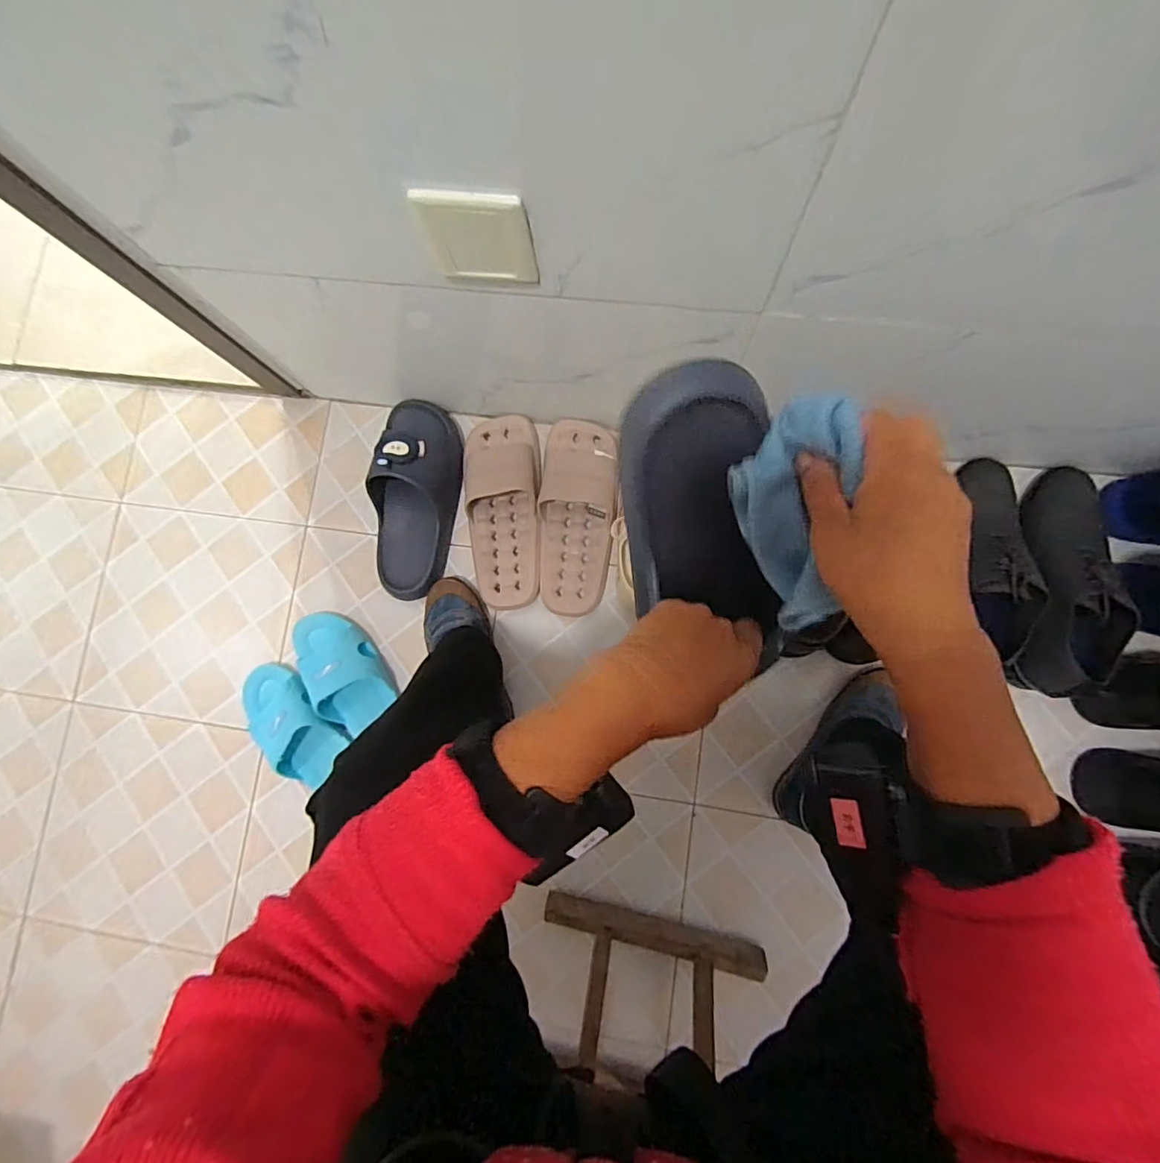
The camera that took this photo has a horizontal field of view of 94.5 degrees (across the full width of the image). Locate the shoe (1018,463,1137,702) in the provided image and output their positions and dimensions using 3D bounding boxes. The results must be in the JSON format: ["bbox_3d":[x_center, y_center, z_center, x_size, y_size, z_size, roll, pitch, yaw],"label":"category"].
[{"bbox_3d":[0.589,-0.014,0.647,0.094,0.075,0.289,11,72,9],"label":"shoe"}]

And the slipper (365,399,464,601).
[{"bbox_3d":[-0.236,-0.119,0.744,0.115,0.091,0.276,10,84,5],"label":"slipper"}]

